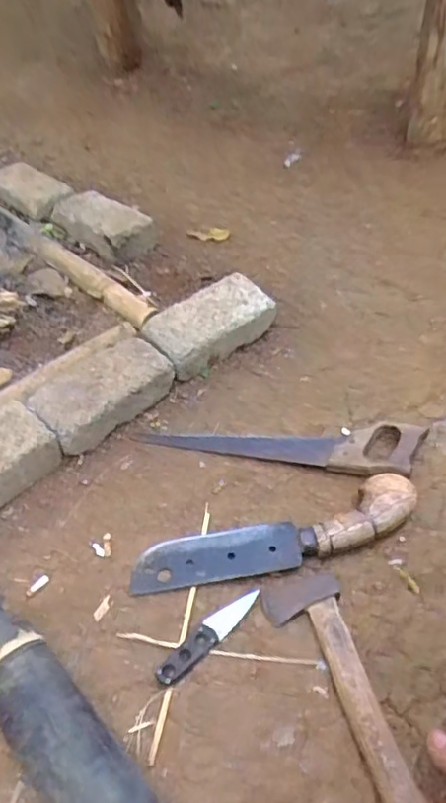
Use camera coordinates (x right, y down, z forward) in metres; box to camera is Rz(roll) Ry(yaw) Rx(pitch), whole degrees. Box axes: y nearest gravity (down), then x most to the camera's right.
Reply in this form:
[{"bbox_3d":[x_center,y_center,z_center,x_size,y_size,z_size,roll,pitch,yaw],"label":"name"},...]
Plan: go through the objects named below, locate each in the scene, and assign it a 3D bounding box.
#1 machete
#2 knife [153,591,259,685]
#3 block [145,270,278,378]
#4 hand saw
[{"bbox_3d":[0.067,0.169,0.766,0.367,0.036,0.081,-13,47,-7],"label":"machete"},{"bbox_3d":[-0.015,0.265,0.690,0.146,0.012,0.029,-36,54,-27],"label":"knife"},{"bbox_3d":[-0.019,-0.123,1.003,0.212,0.078,0.117,-31,55,-21],"label":"block"},{"bbox_3d":[0.079,0.066,0.858,0.404,0.033,0.086,1,46,6],"label":"hand saw"}]

